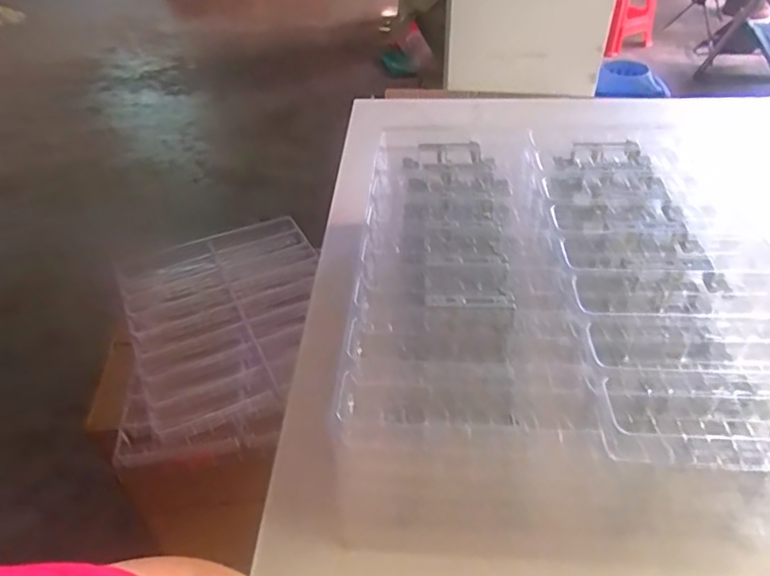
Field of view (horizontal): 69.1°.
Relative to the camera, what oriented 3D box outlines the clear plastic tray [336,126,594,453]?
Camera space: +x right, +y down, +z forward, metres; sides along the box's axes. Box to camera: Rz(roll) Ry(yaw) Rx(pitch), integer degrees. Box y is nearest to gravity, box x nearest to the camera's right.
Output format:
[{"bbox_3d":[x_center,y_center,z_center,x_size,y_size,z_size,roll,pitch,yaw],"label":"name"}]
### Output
[{"bbox_3d":[0.060,-0.044,0.513,0.182,0.030,0.444,1,41,4],"label":"clear plastic tray"}]

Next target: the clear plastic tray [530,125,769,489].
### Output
[{"bbox_3d":[0.242,-0.025,0.498,0.184,0.045,0.434,2,41,5],"label":"clear plastic tray"}]

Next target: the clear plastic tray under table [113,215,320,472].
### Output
[{"bbox_3d":[-0.262,0.057,0.926,0.327,0.050,0.457,-13,42,-13],"label":"clear plastic tray under table"}]

